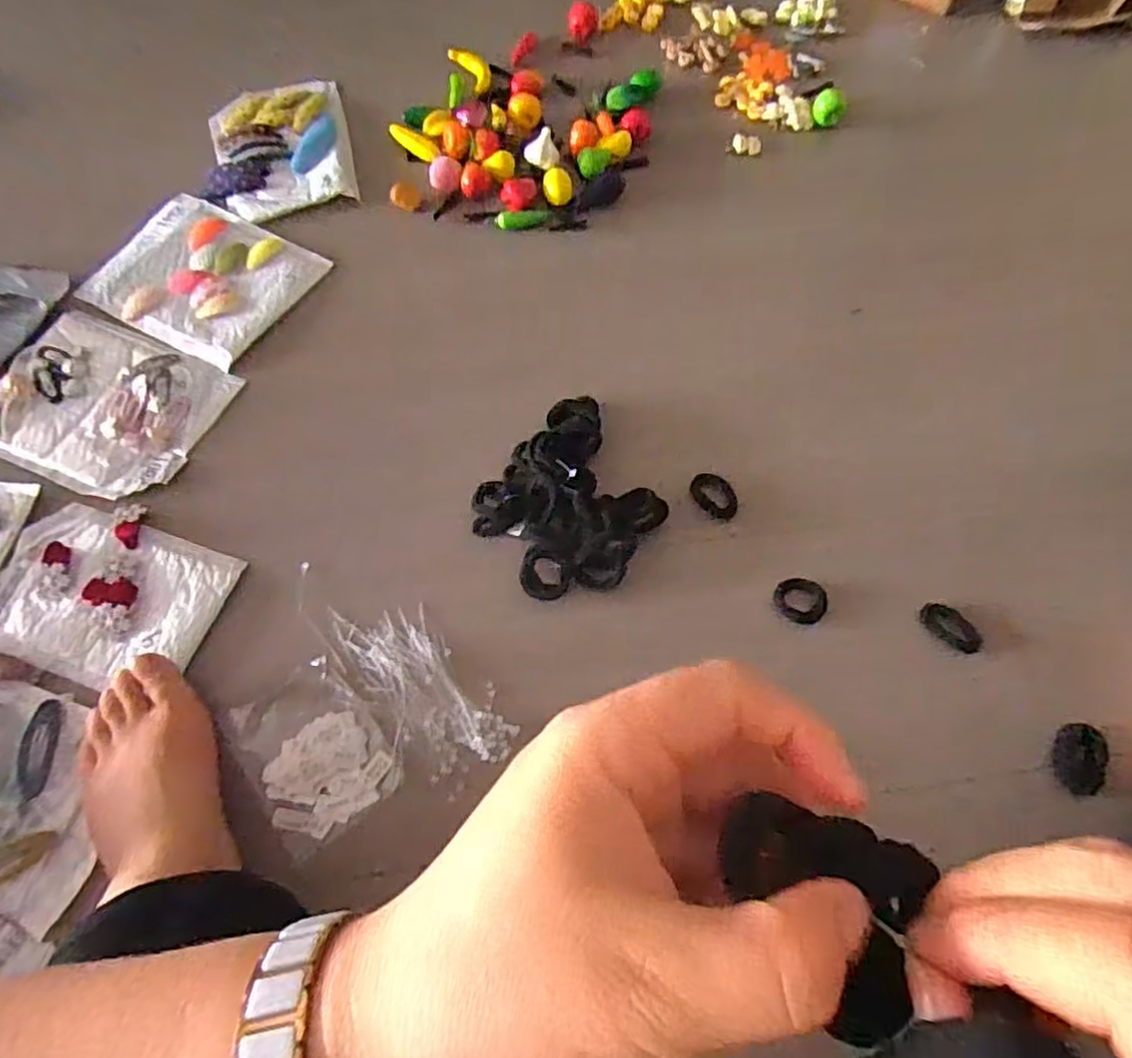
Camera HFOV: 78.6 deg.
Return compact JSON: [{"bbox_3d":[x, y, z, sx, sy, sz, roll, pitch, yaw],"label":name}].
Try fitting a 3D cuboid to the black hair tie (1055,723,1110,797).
[{"bbox_3d":[0.352,0.157,0.471,0.034,0.007,0.048,27,67,12],"label":"black hair tie"}]

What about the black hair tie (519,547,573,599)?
[{"bbox_3d":[-0.015,0.034,0.523,0.039,0.006,0.040,12,65,5],"label":"black hair tie"}]

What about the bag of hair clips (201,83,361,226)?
[{"bbox_3d":[-0.312,-0.412,0.747,0.147,0.011,0.203,-14,65,-7],"label":"bag of hair clips"}]

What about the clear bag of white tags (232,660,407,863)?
[{"bbox_3d":[-0.171,0.152,0.474,0.087,0.010,0.107,-31,74,-23],"label":"clear bag of white tags"}]

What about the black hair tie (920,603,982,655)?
[{"bbox_3d":[0.288,0.074,0.515,0.046,0.004,0.023,39,70,16],"label":"black hair tie"}]

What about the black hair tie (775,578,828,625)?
[{"bbox_3d":[0.180,0.054,0.526,0.038,0.004,0.035,0,65,0],"label":"black hair tie"}]

